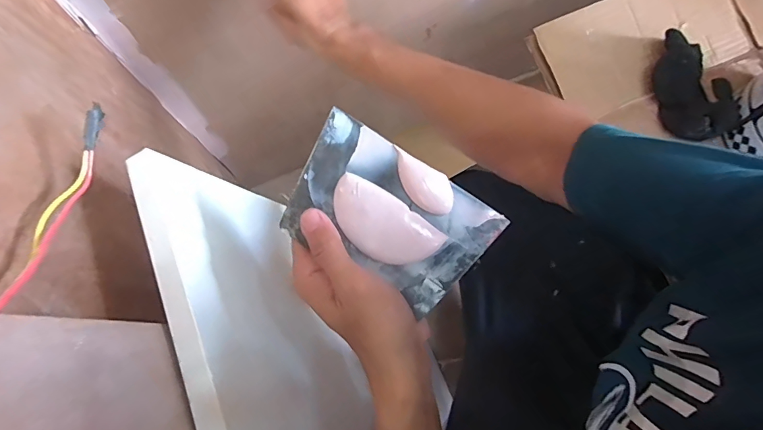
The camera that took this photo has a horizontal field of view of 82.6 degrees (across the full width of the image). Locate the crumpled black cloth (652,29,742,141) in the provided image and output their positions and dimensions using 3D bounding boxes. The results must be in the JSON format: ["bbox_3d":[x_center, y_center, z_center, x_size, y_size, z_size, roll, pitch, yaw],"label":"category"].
[{"bbox_3d":[0.388,-0.159,0.539,0.076,0.041,0.135,-5,72,-1],"label":"crumpled black cloth"}]

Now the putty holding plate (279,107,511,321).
[{"bbox_3d":[0.005,0.001,0.298,0.134,0.006,0.086,31,93,0],"label":"putty holding plate"}]

